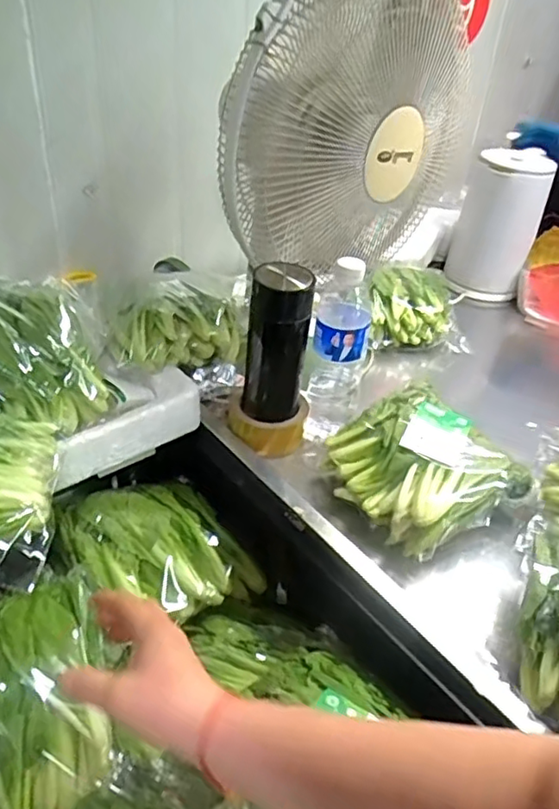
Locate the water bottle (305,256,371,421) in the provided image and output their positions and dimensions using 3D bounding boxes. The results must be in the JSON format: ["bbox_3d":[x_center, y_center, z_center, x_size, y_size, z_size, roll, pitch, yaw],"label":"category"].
[{"bbox_3d":[0.070,-0.068,0.711,0.065,0.200,0.056,10,36,7],"label":"water bottle"}]

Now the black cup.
[{"bbox_3d":[-0.004,-0.057,0.695,0.072,0.208,0.057,6,36,2],"label":"black cup"}]

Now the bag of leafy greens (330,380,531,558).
[{"bbox_3d":[0.154,0.065,0.667,0.174,0.079,0.180,-21,43,-31],"label":"bag of leafy greens"}]

